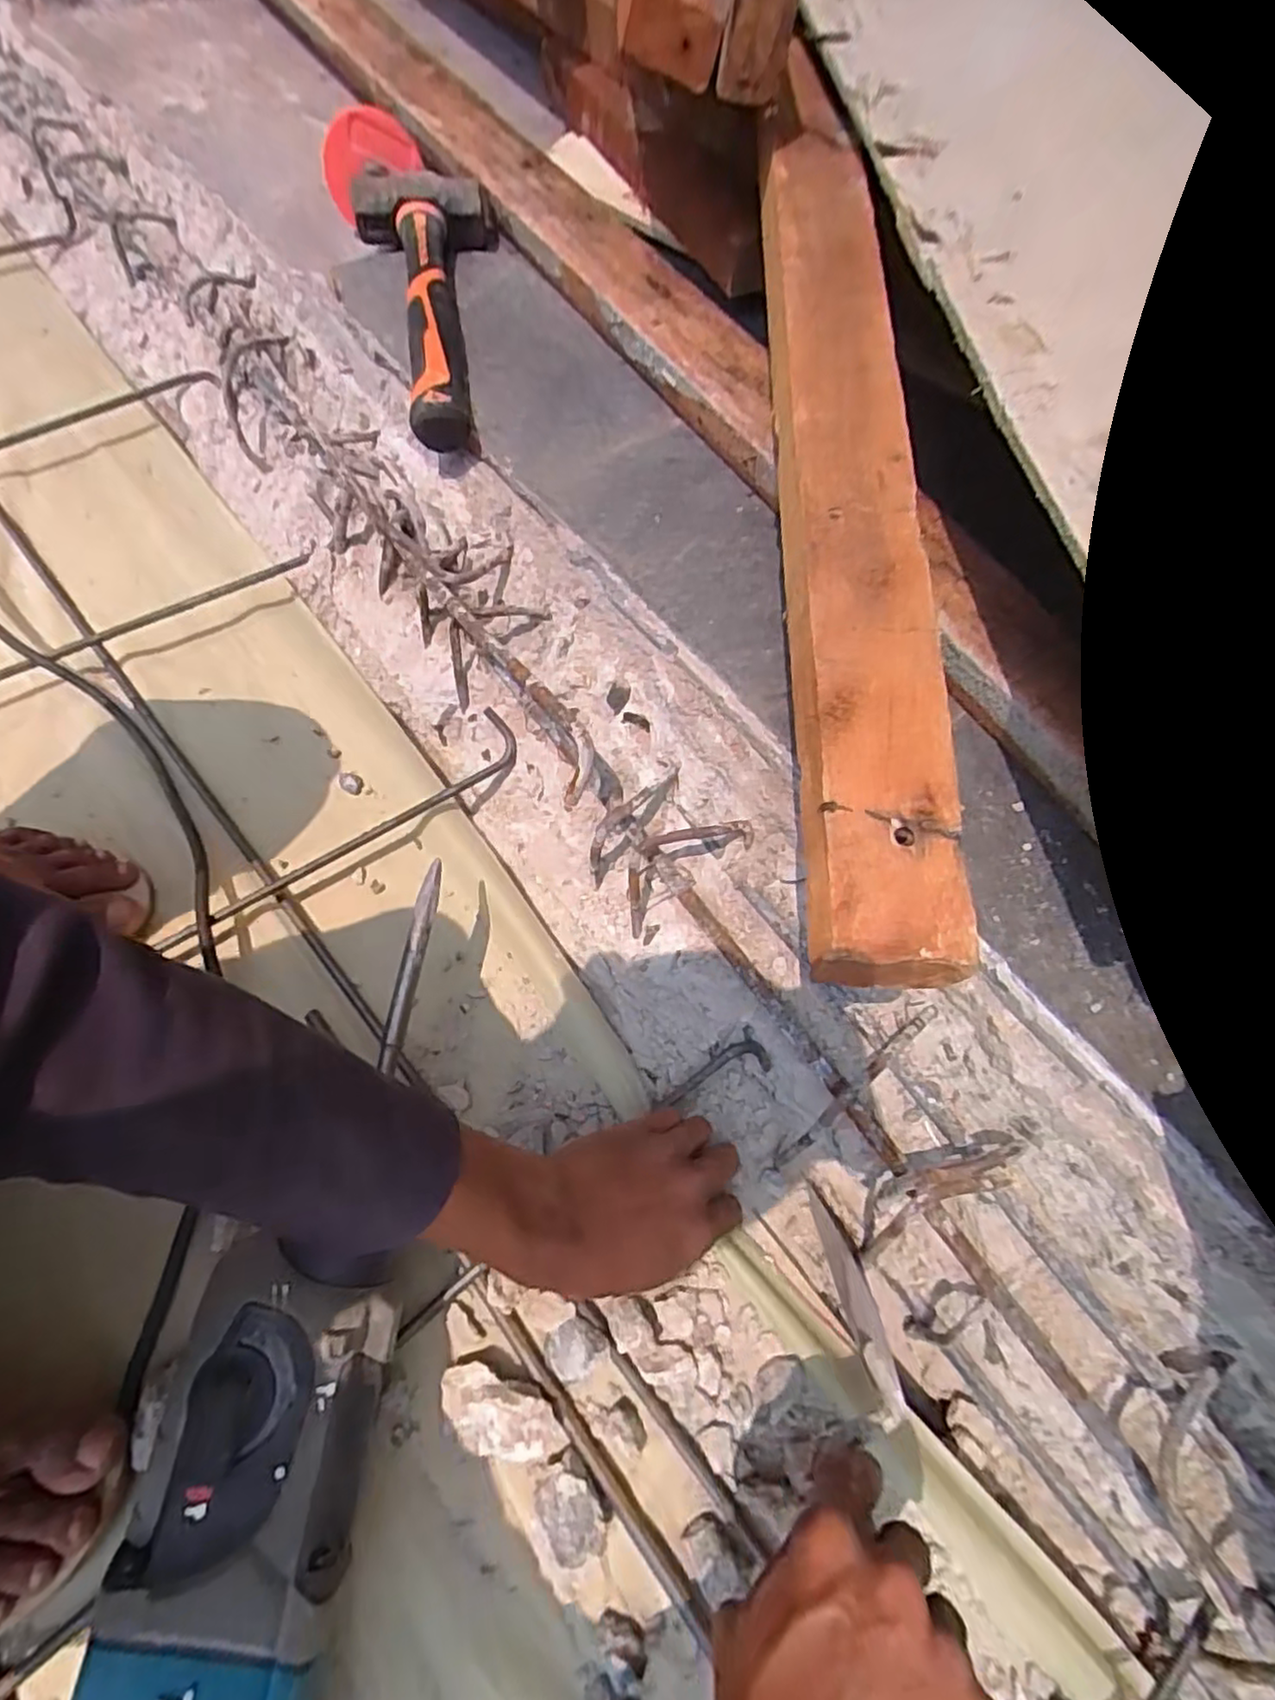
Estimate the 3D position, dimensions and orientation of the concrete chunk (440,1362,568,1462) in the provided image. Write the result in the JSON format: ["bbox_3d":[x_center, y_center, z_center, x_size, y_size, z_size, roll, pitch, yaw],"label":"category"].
[{"bbox_3d":[-0.070,0.292,0.348,0.067,0.022,0.034,20,60,7],"label":"concrete chunk"}]

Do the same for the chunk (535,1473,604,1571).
[{"bbox_3d":[-0.032,0.328,0.335,0.025,0.019,0.038,-31,67,-20],"label":"chunk"}]

